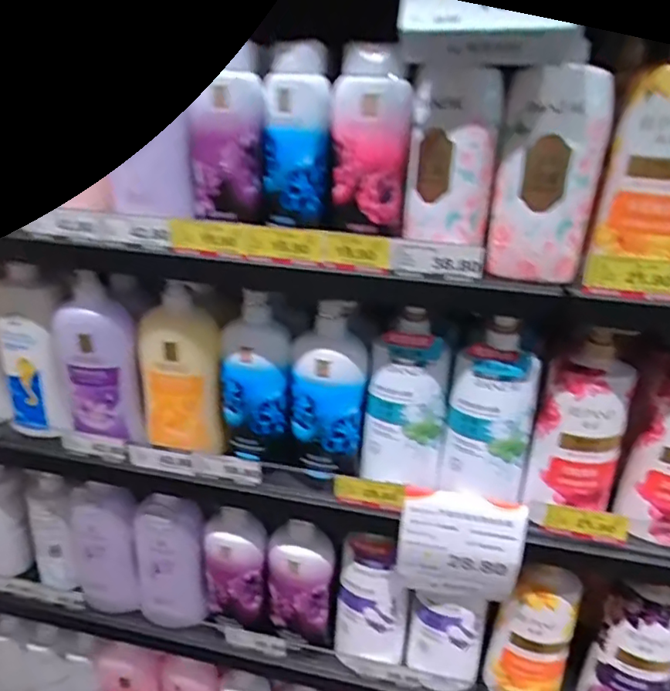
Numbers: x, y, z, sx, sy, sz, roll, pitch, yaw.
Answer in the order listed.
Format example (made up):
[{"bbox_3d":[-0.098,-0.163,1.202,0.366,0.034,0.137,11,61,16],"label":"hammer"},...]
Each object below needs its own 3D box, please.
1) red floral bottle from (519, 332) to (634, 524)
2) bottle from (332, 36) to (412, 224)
[{"bbox_3d":[0.272,0.091,0.652,0.103,0.209,0.072,12,24,20],"label":"red floral bottle"},{"bbox_3d":[0.035,-0.213,0.586,0.072,0.159,0.033,11,24,19],"label":"bottle"}]

